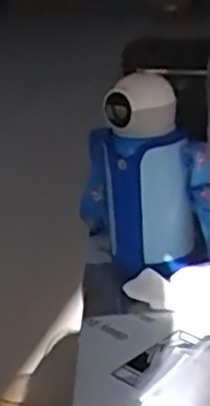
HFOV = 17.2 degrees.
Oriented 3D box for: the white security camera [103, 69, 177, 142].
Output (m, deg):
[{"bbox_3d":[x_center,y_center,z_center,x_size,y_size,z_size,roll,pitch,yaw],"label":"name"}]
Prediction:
[{"bbox_3d":[0.035,-0.104,0.721,0.074,0.058,0.064,-4,22,2],"label":"white security camera"}]

